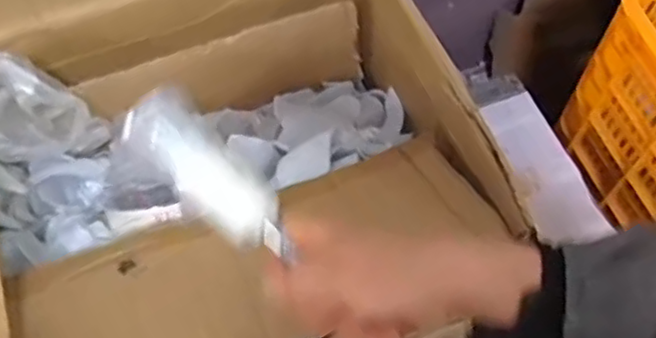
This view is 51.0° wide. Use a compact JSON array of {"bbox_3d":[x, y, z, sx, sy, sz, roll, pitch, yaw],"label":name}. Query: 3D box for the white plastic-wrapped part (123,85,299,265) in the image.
[{"bbox_3d":[-0.070,0.004,0.407,0.042,0.017,0.113,-43,88,-17],"label":"white plastic-wrapped part"}]

